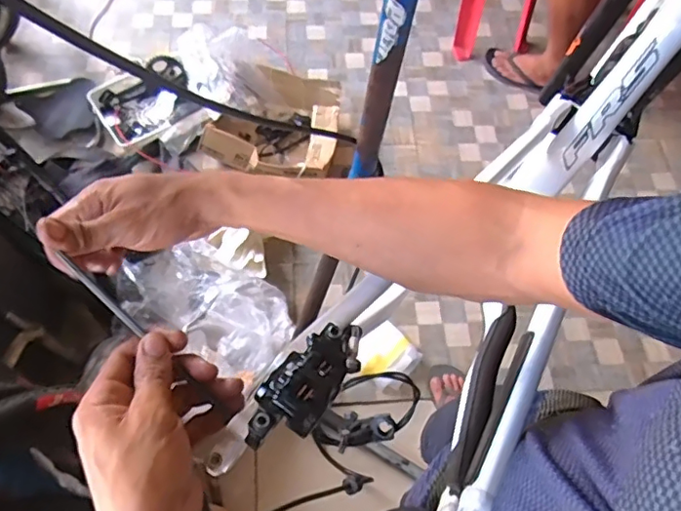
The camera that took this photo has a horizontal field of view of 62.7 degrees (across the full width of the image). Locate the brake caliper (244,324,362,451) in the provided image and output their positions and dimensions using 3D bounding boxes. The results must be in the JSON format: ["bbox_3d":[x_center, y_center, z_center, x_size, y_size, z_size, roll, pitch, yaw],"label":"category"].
[{"bbox_3d":[-0.019,0.079,0.355,0.041,0.029,0.100,35,50,14],"label":"brake caliper"}]

